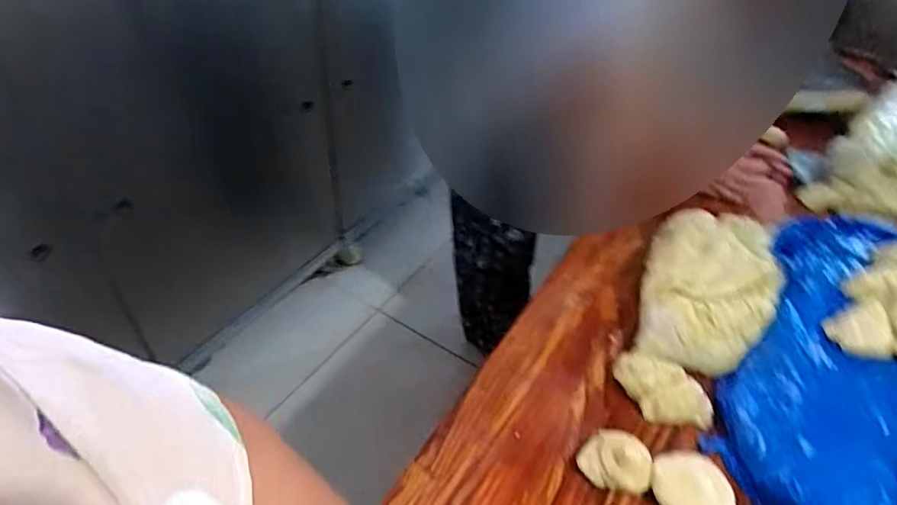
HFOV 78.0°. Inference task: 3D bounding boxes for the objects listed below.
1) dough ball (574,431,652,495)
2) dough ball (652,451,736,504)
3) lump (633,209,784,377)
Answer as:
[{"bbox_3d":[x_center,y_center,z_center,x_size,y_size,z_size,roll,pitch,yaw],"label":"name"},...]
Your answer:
[{"bbox_3d":[0.200,0.245,0.652,0.081,0.037,0.072,26,48,22],"label":"dough ball"},{"bbox_3d":[0.277,0.265,0.625,0.089,0.045,0.076,24,47,21],"label":"dough ball"},{"bbox_3d":[0.396,0.043,0.844,0.178,0.064,0.327,17,45,14],"label":"lump"}]

